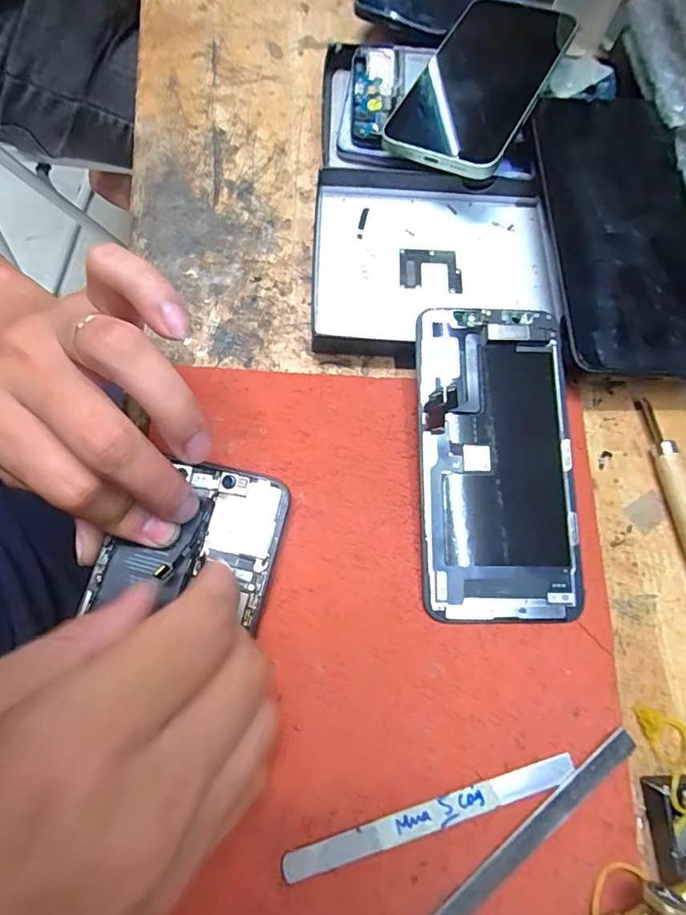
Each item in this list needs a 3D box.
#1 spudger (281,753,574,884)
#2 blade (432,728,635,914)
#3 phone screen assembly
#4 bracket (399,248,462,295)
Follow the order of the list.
[{"bbox_3d":[0.033,0.133,0.183,0.112,0.004,0.009,-15,74,-6],"label":"spudger"},{"bbox_3d":[0.059,0.146,0.180,0.129,0.004,0.009,-35,77,-12],"label":"blade"},{"bbox_3d":[0.068,0.000,0.220,0.067,0.008,0.138,1,79,-2],"label":"phone screen assembly"},{"bbox_3d":[0.047,-0.100,0.265,0.033,0.004,0.026,8,73,1],"label":"bracket"}]

